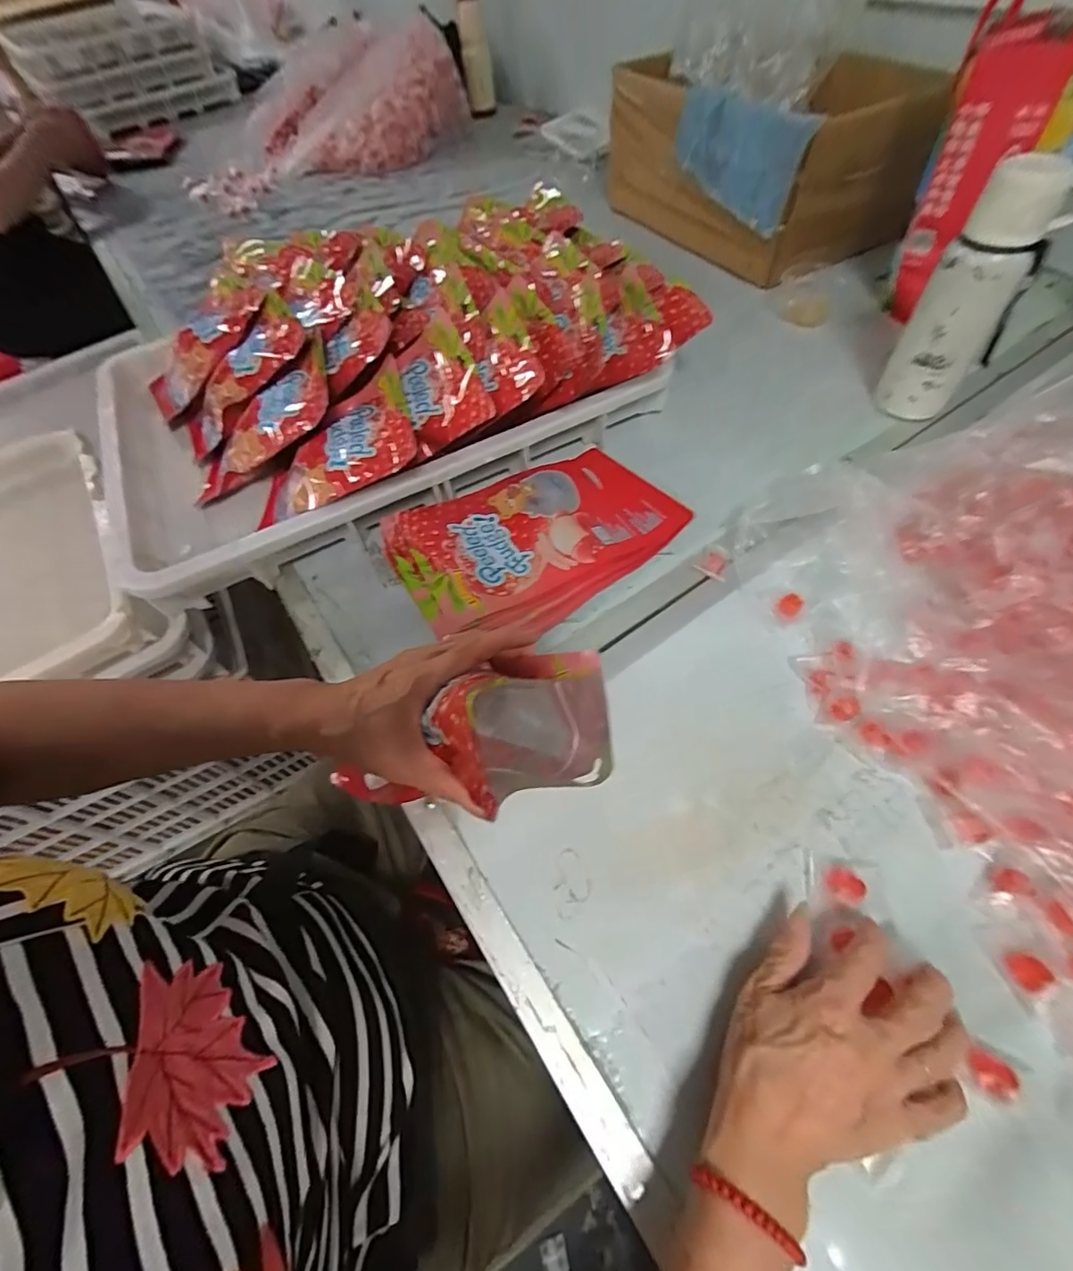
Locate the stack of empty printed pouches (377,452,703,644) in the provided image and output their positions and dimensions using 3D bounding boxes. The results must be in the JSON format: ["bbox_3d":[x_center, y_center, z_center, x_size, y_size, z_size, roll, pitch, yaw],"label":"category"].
[{"bbox_3d":[0.003,-0.102,0.514,0.276,0.027,0.178,-25,61,-12],"label":"stack of empty printed pouches"}]

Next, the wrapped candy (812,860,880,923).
[{"bbox_3d":[0.209,0.170,0.344,0.038,0.015,0.035,10,60,9],"label":"wrapped candy"}]

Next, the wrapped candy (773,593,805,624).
[{"bbox_3d":[0.229,-0.025,0.460,0.024,0.014,0.025,-1,59,2],"label":"wrapped candy"}]

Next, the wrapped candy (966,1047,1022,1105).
[{"bbox_3d":[0.262,0.253,0.291,0.027,0.010,0.022,21,62,15],"label":"wrapped candy"}]

